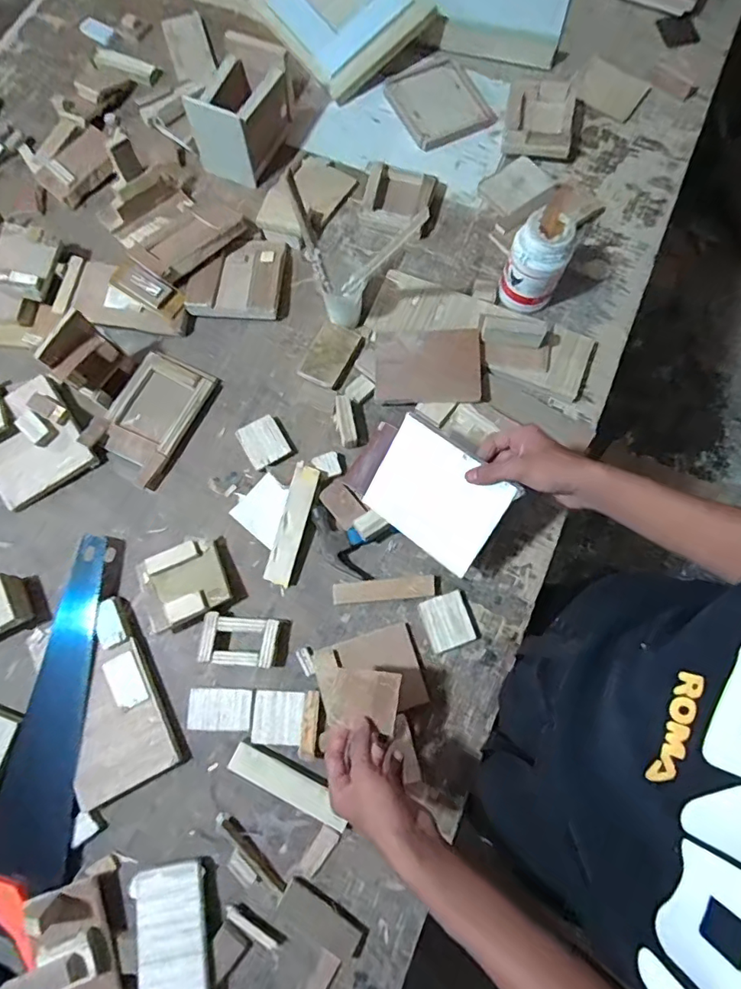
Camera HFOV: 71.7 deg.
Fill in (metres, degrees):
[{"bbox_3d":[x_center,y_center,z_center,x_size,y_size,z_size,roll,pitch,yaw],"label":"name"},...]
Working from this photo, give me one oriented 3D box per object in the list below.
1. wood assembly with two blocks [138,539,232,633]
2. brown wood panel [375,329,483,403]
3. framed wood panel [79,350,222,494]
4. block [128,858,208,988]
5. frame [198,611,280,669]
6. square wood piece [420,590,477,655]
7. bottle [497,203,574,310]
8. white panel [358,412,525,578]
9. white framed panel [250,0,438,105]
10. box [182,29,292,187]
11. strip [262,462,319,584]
[{"bbox_3d":[-0.237,0.112,0.655,0.103,0.037,0.101,-24,77,-6],"label":"wood assembly with two blocks"},{"bbox_3d":[0.082,-0.178,0.708,0.143,0.007,0.098,0,91,-2],"label":"brown wood panel"},{"bbox_3d":[-0.308,-0.112,0.721,0.115,0.027,0.179,25,77,6],"label":"framed wood panel"},{"bbox_3d":[-0.214,0.500,0.561,0.079,0.028,0.162,-13,76,-3],"label":"block"},{"bbox_3d":[-0.164,0.182,0.643,0.092,0.025,0.058,6,75,2],"label":"frame"},{"bbox_3d":[0.099,0.162,0.657,0.058,0.019,0.066,-18,76,-5],"label":"square wood piece"},{"bbox_3d":[0.231,-0.319,0.716,0.079,0.131,0.065,26,77,7],"label":"bottle"},{"bbox_3d":[0.077,0.001,0.610,0.158,0.007,0.130,38,117,19],"label":"white panel"},{"bbox_3d":[-0.052,-0.839,0.881,0.218,0.041,0.272,-36,79,10],"label":"white framed panel"},{"bbox_3d":[-0.200,-0.595,0.799,0.109,0.109,0.158,21,76,5],"label":"box"},{"bbox_3d":[-0.101,0.039,0.672,0.034,0.011,0.158,17,84,-7],"label":"strip"}]

